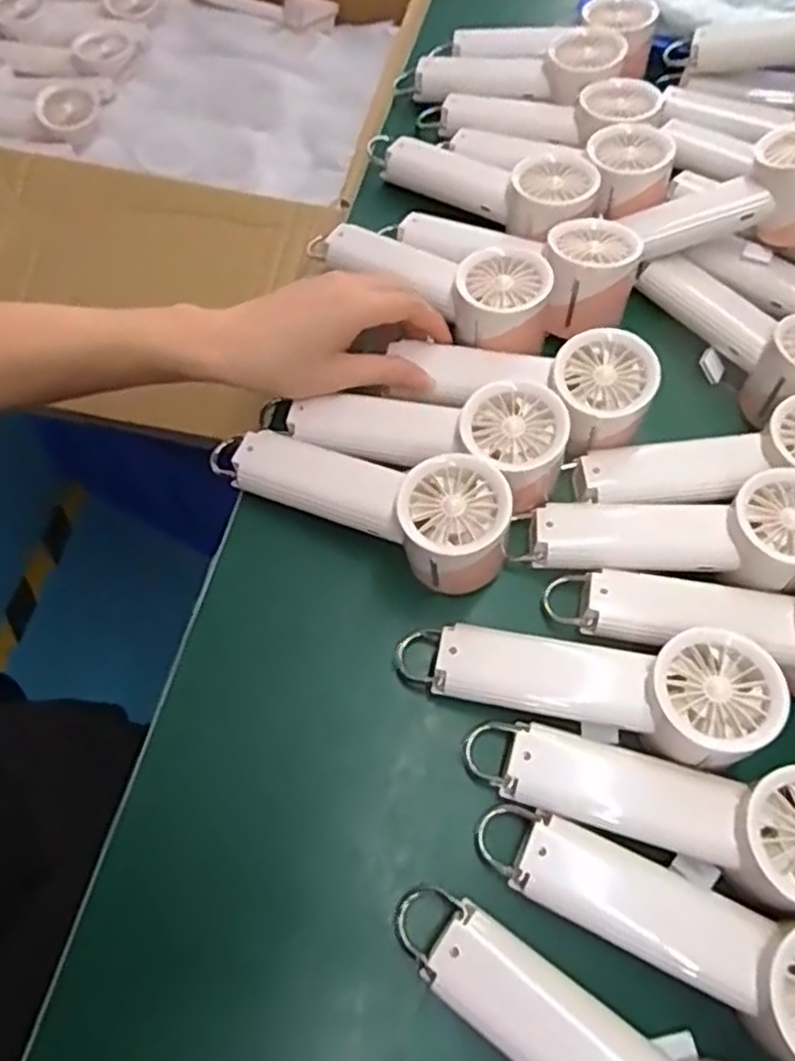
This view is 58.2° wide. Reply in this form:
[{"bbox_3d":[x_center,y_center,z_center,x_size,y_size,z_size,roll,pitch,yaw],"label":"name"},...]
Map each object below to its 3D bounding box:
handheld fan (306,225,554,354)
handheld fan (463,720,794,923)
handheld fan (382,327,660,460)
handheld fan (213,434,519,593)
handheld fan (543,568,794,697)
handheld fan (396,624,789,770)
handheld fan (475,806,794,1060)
[{"bbox_3d":[0.026,-0.184,0.499,0.171,0.056,0.067,37,67,14],"label":"handheld fan"},{"bbox_3d":[0.131,0.136,0.359,0.195,0.042,0.063,11,62,20],"label":"handheld fan"},{"bbox_3d":[0.079,-0.093,0.468,0.167,0.055,0.060,10,62,16],"label":"handheld fan"},{"bbox_3d":[-0.022,-0.024,0.430,0.183,0.075,0.060,26,65,10],"label":"handheld fan"},{"bbox_3d":[0.184,0.056,0.411,0.196,0.055,0.068,6,62,16],"label":"handheld fan"},{"bbox_3d":[0.096,0.081,0.381,0.190,0.036,0.058,4,62,16],"label":"handheld fan"},{"bbox_3d":[0.130,0.185,0.333,0.195,0.048,0.060,19,63,22],"label":"handheld fan"}]

